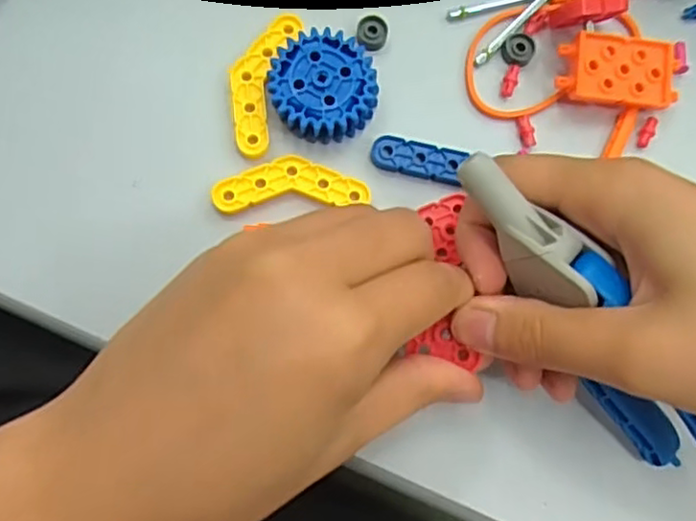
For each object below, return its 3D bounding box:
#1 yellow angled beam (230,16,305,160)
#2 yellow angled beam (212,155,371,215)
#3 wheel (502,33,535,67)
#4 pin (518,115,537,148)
[{"bbox_3d":[-0.034,-0.069,0.258,0.020,0.009,0.058,15,81,-1],"label":"yellow angled beam"},{"bbox_3d":[-0.021,-0.029,0.252,0.057,0.007,0.020,-4,81,-4],"label":"yellow angled beam"},{"bbox_3d":[0.068,-0.084,0.267,0.012,0.004,0.013,0,81,-3],"label":"wheel"},{"bbox_3d":[0.070,-0.051,0.262,0.006,0.004,0.012,-12,82,-5],"label":"pin"}]

